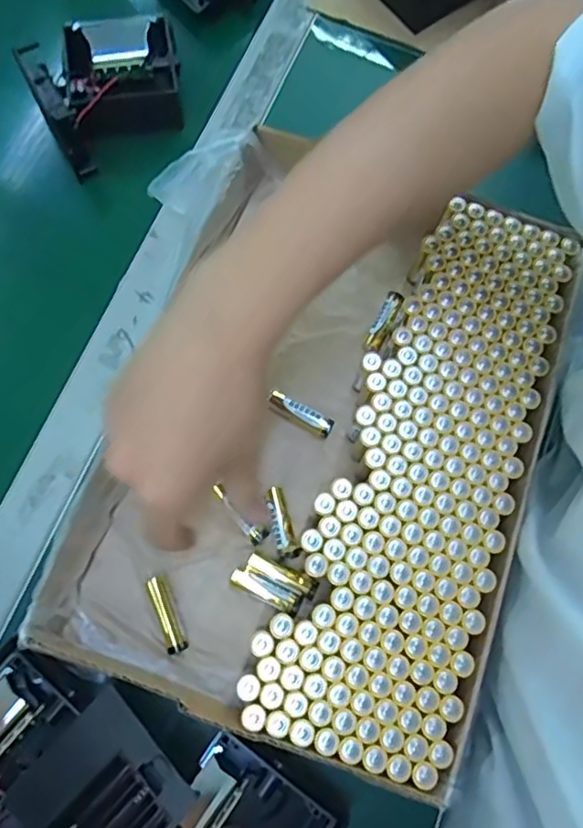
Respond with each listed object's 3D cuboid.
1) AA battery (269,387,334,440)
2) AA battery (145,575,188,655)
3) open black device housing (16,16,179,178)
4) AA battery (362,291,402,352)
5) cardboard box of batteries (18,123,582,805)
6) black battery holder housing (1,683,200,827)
[{"bbox_3d":[0.006,-0.001,0.423,0.049,0.012,0.013,30,75,5],"label":"AA battery"},{"bbox_3d":[-0.080,0.127,0.382,0.015,0.014,0.050,-21,76,-9],"label":"AA battery"},{"bbox_3d":[-0.145,-0.266,0.480,0.115,0.054,0.107,-25,77,-10],"label":"open black device housing"},{"bbox_3d":[0.068,-0.068,0.446,0.014,0.014,0.051,28,81,10],"label":"AA battery"},{"bbox_3d":[0.025,0.011,0.401,0.252,0.053,0.368,20,74,3],"label":"cardboard box of batteries"},{"bbox_3d":[-0.104,0.206,0.324,0.076,0.018,0.081,43,76,9],"label":"black battery holder housing"}]

